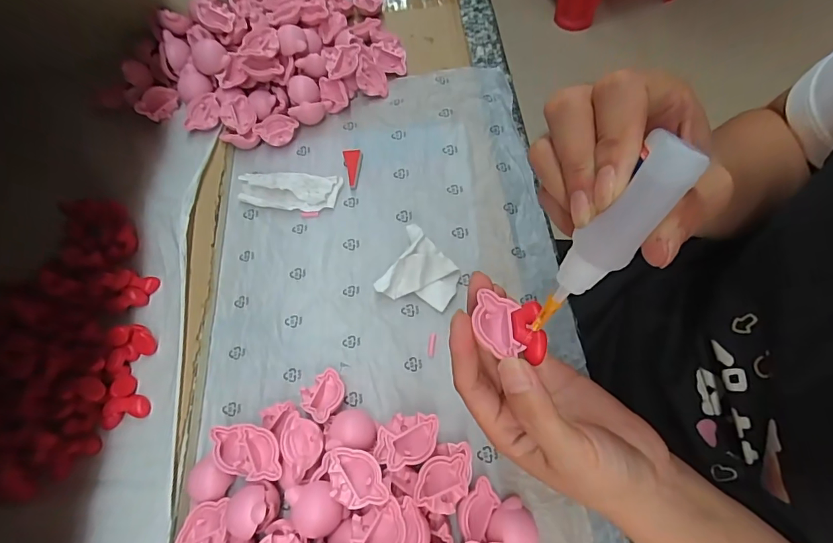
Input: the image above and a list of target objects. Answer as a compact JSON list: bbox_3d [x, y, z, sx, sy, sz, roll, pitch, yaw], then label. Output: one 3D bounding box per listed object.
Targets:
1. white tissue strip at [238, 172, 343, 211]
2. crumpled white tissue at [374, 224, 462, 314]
[{"bbox_3d":[-0.104,-0.066,0.363,0.083,0.011,0.030,6,66,9],"label":"white tissue strip"},{"bbox_3d":[0.005,-0.001,0.315,0.050,0.022,0.049,23,70,16],"label":"crumpled white tissue"}]

